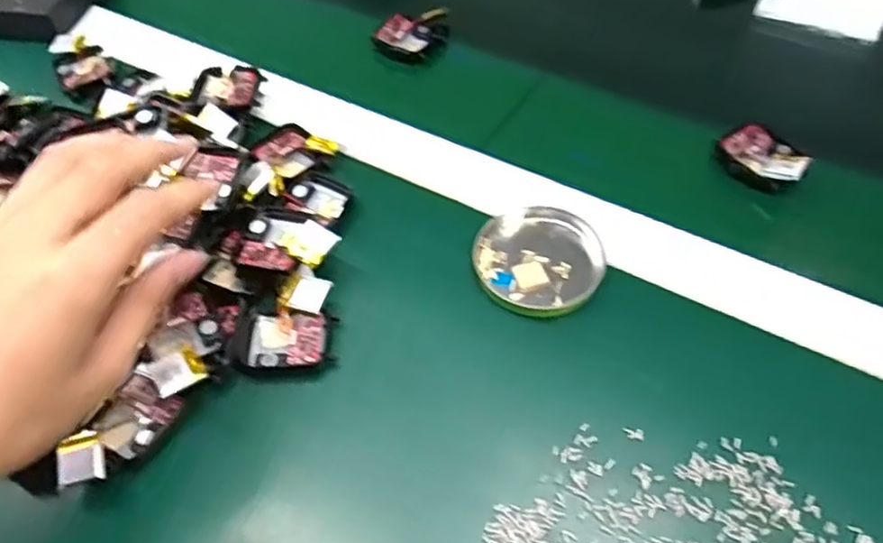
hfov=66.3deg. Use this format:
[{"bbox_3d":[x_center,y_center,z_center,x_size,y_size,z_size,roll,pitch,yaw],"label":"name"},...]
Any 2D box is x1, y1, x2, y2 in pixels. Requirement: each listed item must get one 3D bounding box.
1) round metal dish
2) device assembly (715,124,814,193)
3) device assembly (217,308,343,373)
[{"bbox_3d":[0.052,-0.008,0.357,0.067,0.012,0.062,-2,53,3],"label":"round metal dish"},{"bbox_3d":[0.190,-0.070,0.396,0.050,0.017,0.042,29,61,24],"label":"device assembly"},{"bbox_3d":[-0.078,0.032,0.332,0.049,0.012,0.034,-4,53,2],"label":"device assembly"}]

